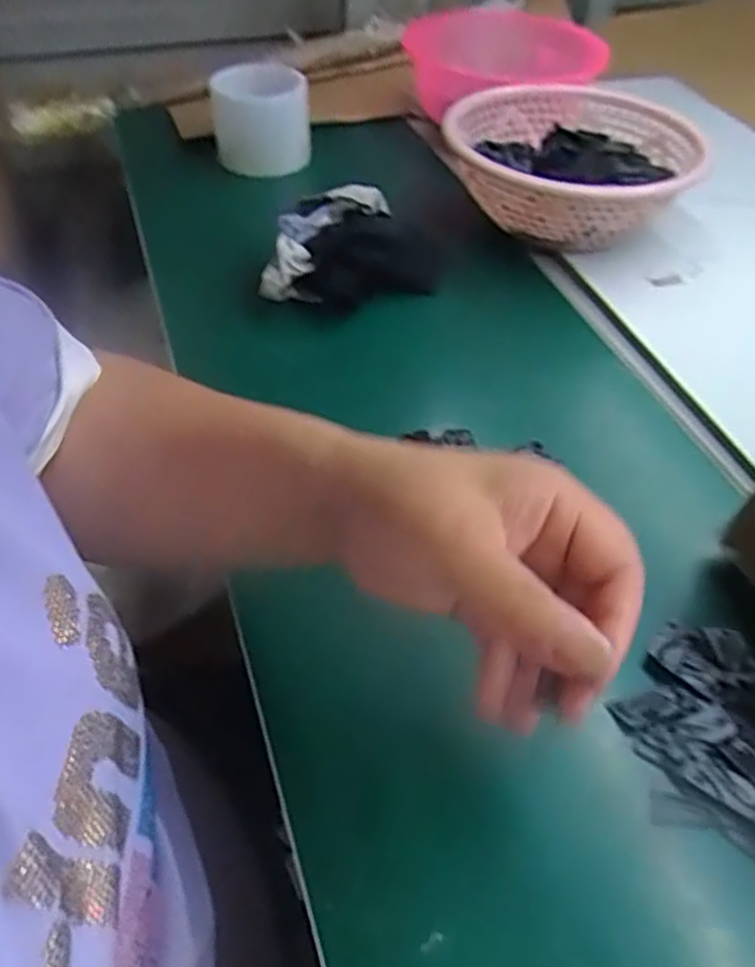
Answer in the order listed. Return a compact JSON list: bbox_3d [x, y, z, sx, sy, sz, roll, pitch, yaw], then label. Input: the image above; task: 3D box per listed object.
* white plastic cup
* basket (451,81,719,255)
[{"bbox_3d":[-0.109,-0.335,0.716,0.090,0.074,0.088,-3,47,-5],"label":"white plastic cup"},{"bbox_3d":[0.164,-0.267,0.650,0.200,0.072,0.207,-1,47,-3],"label":"basket"}]

